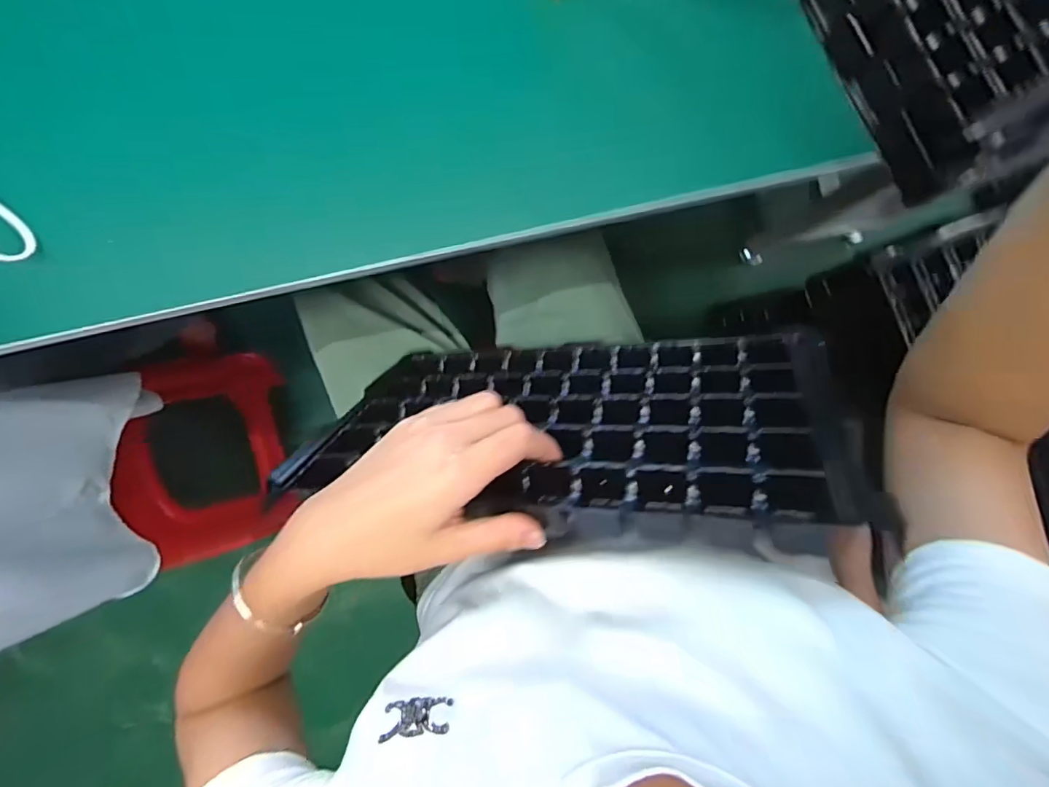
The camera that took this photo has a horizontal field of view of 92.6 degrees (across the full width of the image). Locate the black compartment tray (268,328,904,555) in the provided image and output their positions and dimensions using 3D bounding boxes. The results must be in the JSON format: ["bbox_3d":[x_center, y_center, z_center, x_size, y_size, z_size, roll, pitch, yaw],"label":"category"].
[{"bbox_3d":[0.020,0.022,0.368,0.367,0.193,0.033,-2,124,20],"label":"black compartment tray"}]

